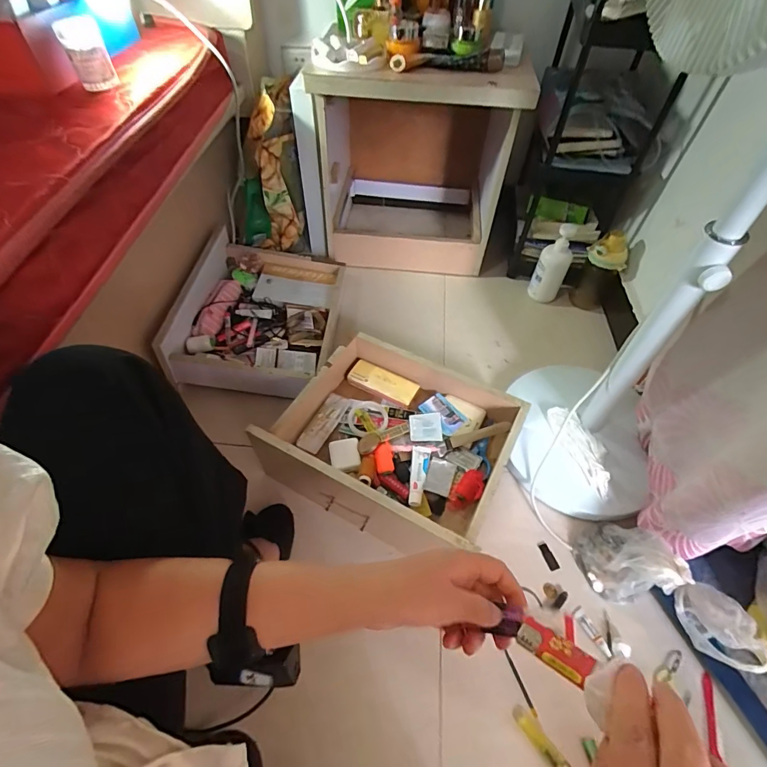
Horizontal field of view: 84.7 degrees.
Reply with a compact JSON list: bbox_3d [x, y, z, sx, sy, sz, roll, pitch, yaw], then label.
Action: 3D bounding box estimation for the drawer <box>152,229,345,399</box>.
[{"bbox_3d":[-0.275,-0.177,0.936,0.322,0.129,0.408,3,53,0],"label":"drawer"}]

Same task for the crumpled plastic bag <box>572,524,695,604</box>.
[{"bbox_3d":[0.376,0.271,0.663,0.093,0.115,0.120,-4,53,-6],"label":"crumpled plastic bag"}]

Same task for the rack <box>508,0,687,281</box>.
[{"bbox_3d":[0.480,-0.568,0.987,0.249,0.538,0.319,14,54,8],"label":"rack"}]

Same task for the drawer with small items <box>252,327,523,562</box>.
[{"bbox_3d":[0.025,0.087,0.752,0.380,0.130,0.327,25,56,15],"label":"drawer with small items"}]

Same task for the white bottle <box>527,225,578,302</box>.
[{"bbox_3d":[0.422,-0.296,1.044,0.073,0.186,0.086,26,56,16],"label":"white bottle"}]

